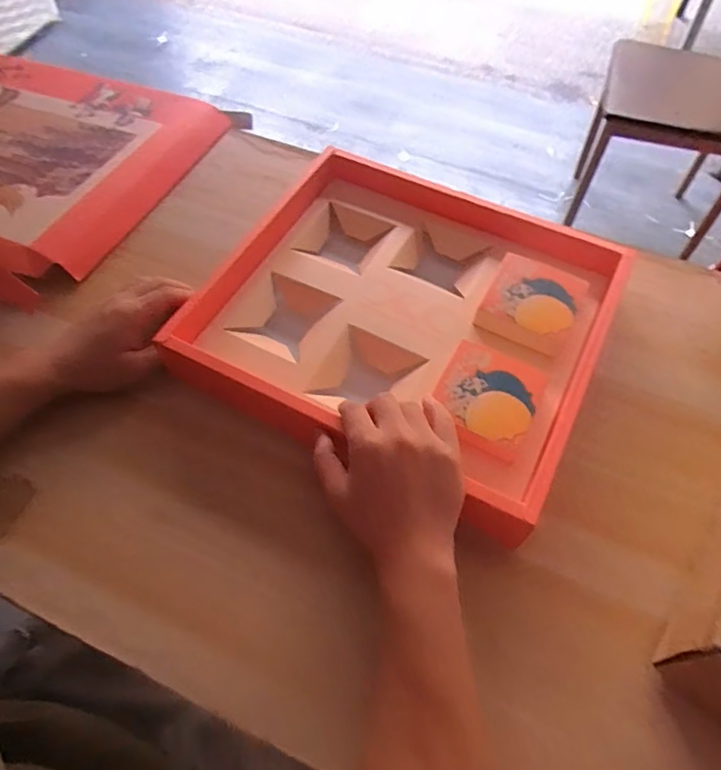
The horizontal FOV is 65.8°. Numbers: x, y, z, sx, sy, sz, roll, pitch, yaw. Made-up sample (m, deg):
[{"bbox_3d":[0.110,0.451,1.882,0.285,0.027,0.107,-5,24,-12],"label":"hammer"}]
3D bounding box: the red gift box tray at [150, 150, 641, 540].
[{"bbox_3d":[0.047,-0.070,0.561,0.362,0.058,0.336,26,61,14],"label":"red gift box tray"}]

